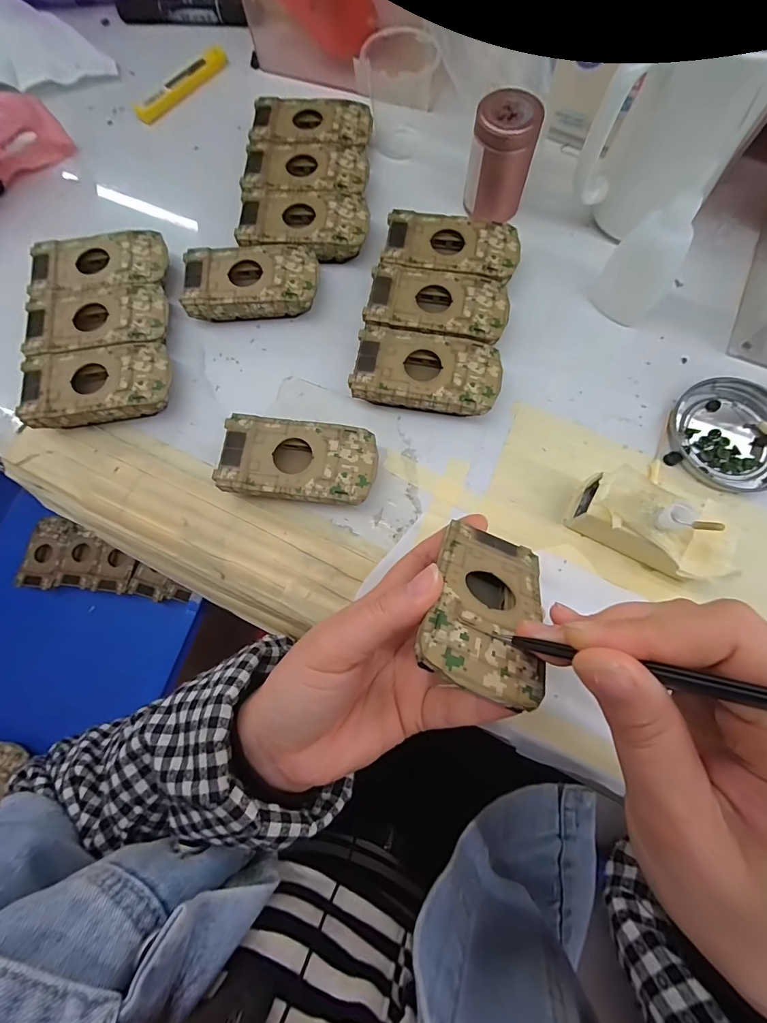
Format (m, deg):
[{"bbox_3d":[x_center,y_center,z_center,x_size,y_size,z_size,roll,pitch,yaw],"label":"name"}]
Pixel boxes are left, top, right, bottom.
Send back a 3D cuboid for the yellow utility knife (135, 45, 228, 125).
[{"bbox_3d":[-0.186,-0.394,0.382,0.014,0.010,0.105,36,79,11],"label":"yellow utility knife"}]

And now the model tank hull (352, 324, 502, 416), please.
[{"bbox_3d":[0.030,-0.092,0.284,0.095,0.025,0.054,9,75,4],"label":"model tank hull"}]

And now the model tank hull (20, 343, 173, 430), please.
[{"bbox_3d":[-0.194,-0.086,0.289,0.092,0.026,0.050,-9,75,-1],"label":"model tank hull"}]

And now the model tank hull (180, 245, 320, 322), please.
[{"bbox_3d":[-0.095,-0.167,0.309,0.092,0.027,0.050,-2,75,1],"label":"model tank hull"}]

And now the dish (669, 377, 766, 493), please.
[{"bbox_3d":[0.233,-0.053,0.276,0.076,0.008,0.079,0,75,2],"label":"dish"}]

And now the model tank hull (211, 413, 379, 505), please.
[{"bbox_3d":[-0.053,-0.031,0.270,0.096,0.026,0.050,6,75,4],"label":"model tank hull"}]

